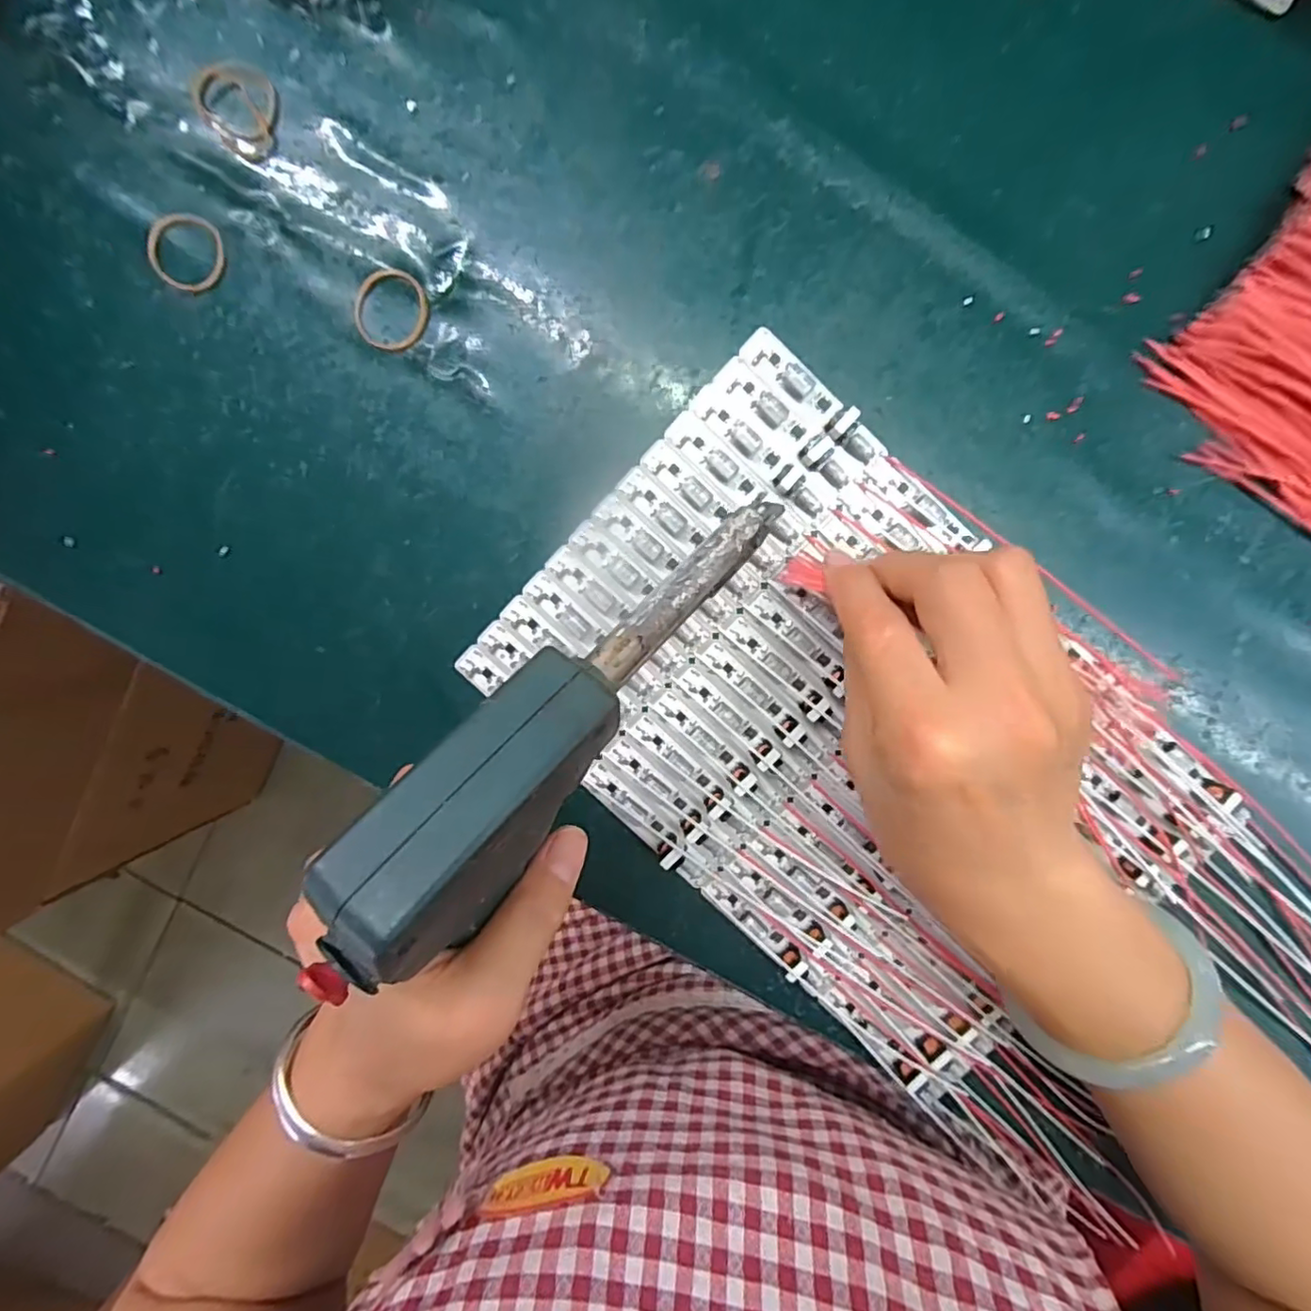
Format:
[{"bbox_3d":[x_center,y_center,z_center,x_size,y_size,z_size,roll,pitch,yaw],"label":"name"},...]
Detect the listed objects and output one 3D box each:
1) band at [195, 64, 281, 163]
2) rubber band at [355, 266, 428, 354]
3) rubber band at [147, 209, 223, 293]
[{"bbox_3d":[-0.169,-0.223,0.248,0.039,0.004,0.030,43,98,-3],"label":"band"},{"bbox_3d":[-0.110,-0.143,0.252,0.030,0.004,0.032,0,98,3],"label":"rubber band"},{"bbox_3d":[-0.196,-0.168,0.252,0.031,0.004,0.030,0,98,3],"label":"rubber band"}]

